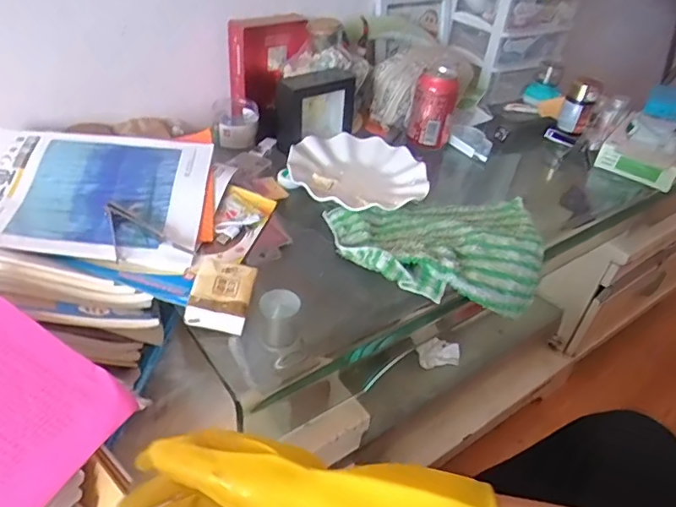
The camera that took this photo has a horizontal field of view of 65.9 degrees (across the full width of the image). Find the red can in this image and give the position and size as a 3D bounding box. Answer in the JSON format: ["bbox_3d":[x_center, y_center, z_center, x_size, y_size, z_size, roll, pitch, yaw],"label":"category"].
[{"bbox_3d":[0.142,-0.219,0.789,0.062,0.108,0.065,9,38,3],"label":"red can"}]

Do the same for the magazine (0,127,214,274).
[{"bbox_3d":[-0.280,-0.071,0.580,0.256,0.016,0.189,5,51,-6],"label":"magazine"}]

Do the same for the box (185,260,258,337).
[{"bbox_3d":[-0.108,0.037,0.496,0.052,0.028,0.071,6,38,0],"label":"box"}]

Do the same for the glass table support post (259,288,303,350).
[{"bbox_3d":[-0.060,0.066,0.540,0.038,0.056,0.042,1,38,-7],"label":"glass table support post"}]

